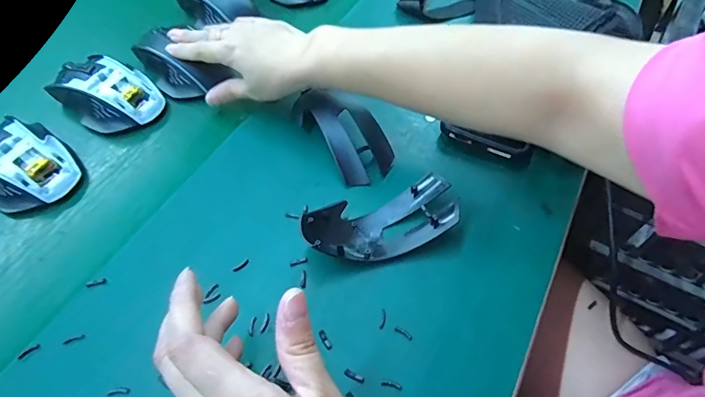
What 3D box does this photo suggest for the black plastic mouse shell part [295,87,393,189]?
[{"bbox_3d":[-0.008,-0.061,0.394,0.051,0.025,0.102,-32,61,-20],"label":"black plastic mouse shell part"}]

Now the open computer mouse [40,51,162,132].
[{"bbox_3d":[-0.231,-0.101,0.426,0.088,0.035,0.067,18,57,12],"label":"open computer mouse"}]

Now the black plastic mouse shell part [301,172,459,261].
[{"bbox_3d":[0.021,0.018,0.339,0.112,0.026,0.050,-12,56,-8],"label":"black plastic mouse shell part"}]

